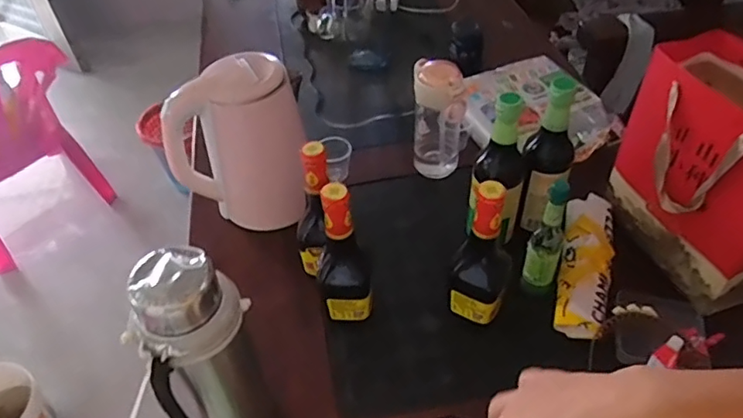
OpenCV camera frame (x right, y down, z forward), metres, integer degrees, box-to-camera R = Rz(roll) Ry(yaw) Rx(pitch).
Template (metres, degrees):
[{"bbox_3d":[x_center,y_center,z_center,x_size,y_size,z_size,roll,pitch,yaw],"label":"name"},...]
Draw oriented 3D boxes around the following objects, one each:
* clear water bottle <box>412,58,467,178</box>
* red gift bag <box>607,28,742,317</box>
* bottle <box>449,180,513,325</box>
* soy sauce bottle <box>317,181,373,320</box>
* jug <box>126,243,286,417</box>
[{"bbox_3d":[0.104,-0.141,0.867,0.075,0.177,0.080,0,45,4],"label":"clear water bottle"},{"bbox_3d":[0.423,-0.054,0.687,0.115,0.247,0.252,-18,47,-13],"label":"red gift bag"},{"bbox_3d":[0.132,0.052,0.647,0.069,0.195,0.048,11,47,15],"label":"bottle"},{"bbox_3d":[-0.034,0.064,0.662,0.058,0.212,0.051,-10,45,-6],"label":"soy sauce bottle"},{"bbox_3d":[-0.147,0.152,0.520,0.089,0.270,0.089,-2,45,2],"label":"jug"}]

